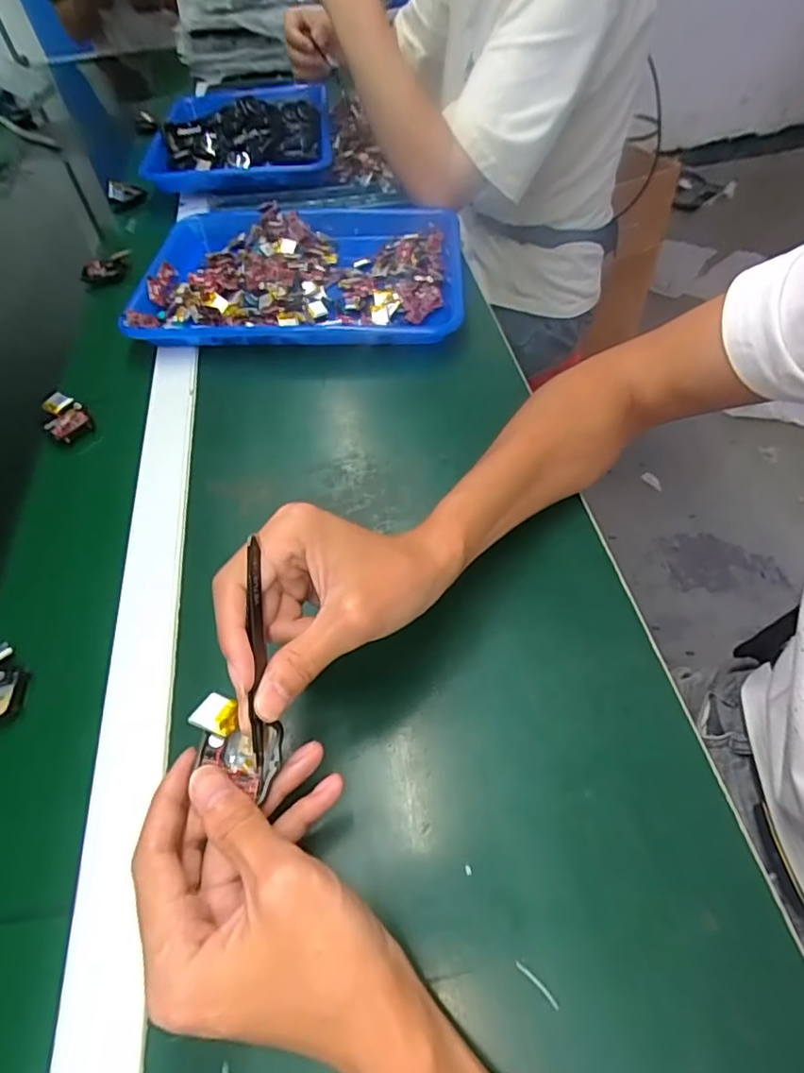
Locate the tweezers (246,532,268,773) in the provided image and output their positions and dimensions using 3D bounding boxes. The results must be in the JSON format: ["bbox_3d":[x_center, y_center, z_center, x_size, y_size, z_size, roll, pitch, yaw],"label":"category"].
[{"bbox_3d":[-0.068,0.054,0.261,0.006,0.013,0.105,-2,86,2],"label":"tweezers"}]

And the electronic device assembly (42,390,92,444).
[{"bbox_3d":[-0.302,-0.107,0.496,0.056,0.018,0.036,38,64,26],"label":"electronic device assembly"}]

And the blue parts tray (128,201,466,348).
[{"bbox_3d":[-0.107,-0.295,0.614,0.342,0.039,0.278,0,54,4],"label":"blue parts tray"}]

